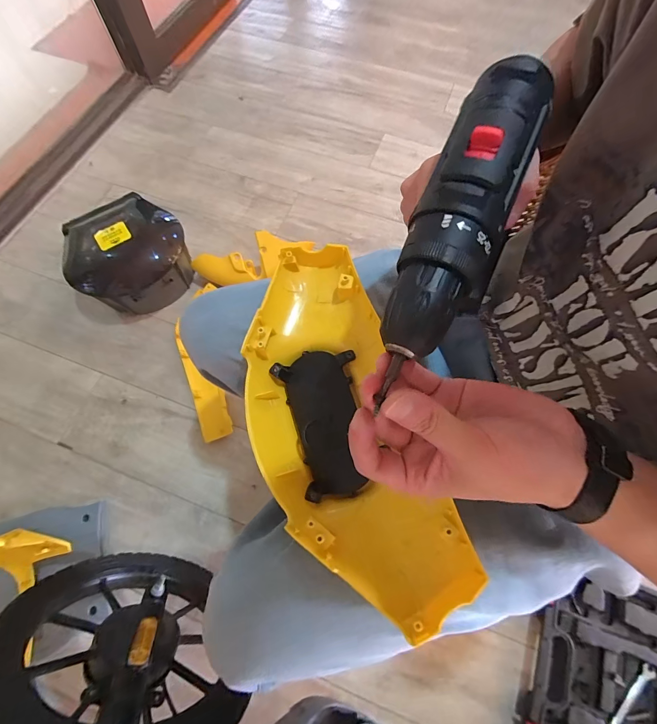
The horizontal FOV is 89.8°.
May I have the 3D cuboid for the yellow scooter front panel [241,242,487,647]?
[{"bbox_3d":[0.001,0.055,0.343,0.156,0.070,0.370,-16,71,-9],"label":"yellow scooter front panel"}]

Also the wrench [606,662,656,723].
[{"bbox_3d":[0.587,0.656,0.639,0.146,0.015,0.033,-36,73,-16],"label":"wrench"}]

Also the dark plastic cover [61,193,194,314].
[{"bbox_3d":[-0.534,-0.284,0.893,0.295,0.176,0.261,-40,75,-14],"label":"dark plastic cover"}]

